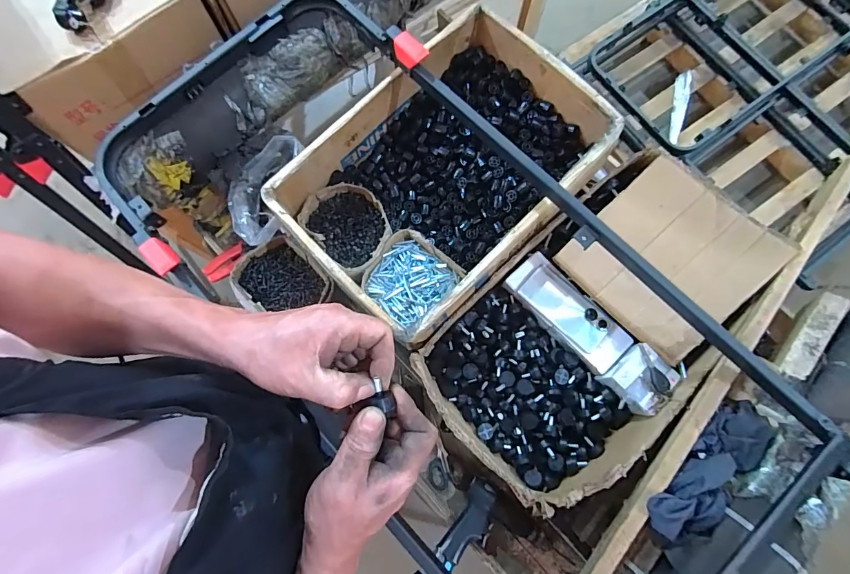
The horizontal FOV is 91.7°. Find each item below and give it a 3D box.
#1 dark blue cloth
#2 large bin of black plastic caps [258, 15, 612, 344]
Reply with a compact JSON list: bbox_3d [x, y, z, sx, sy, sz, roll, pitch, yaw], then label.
[{"bbox_3d":[0.398,0.254,0.562,0.228,0.049,0.091,-43,80,-8],"label":"dark blue cloth"},{"bbox_3d":[0.046,-0.194,0.735,0.521,0.158,0.355,-44,80,-8],"label":"large bin of black plastic caps"}]

